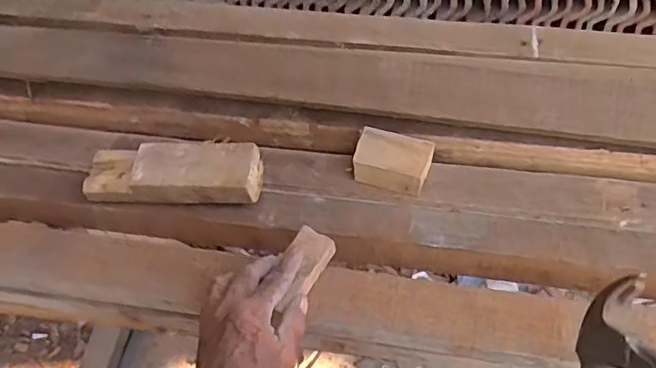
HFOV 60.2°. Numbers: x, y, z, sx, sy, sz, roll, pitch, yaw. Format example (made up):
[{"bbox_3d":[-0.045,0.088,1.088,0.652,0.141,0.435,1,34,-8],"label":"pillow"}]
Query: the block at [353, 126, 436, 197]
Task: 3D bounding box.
[{"bbox_3d":[0.073,-0.024,0.651,0.090,0.039,0.064,15,60,12],"label":"block"}]

